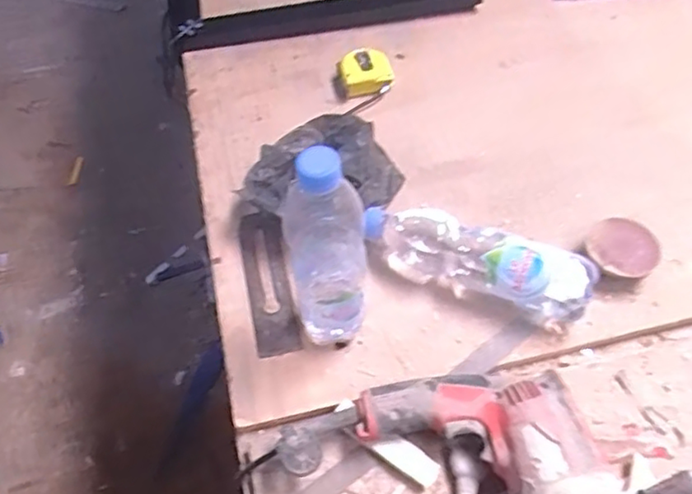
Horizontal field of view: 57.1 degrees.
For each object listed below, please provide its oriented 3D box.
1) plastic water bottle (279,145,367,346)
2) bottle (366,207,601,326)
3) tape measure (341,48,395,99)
[{"bbox_3d":[-0.018,0.008,0.555,0.065,0.230,0.060,-10,56,-4],"label":"plastic water bottle"},{"bbox_3d":[0.133,0.007,0.650,0.234,0.063,0.069,17,58,14],"label":"bottle"},{"bbox_3d":[0.027,-0.233,0.845,0.066,0.031,0.058,-10,56,-4],"label":"tape measure"}]

